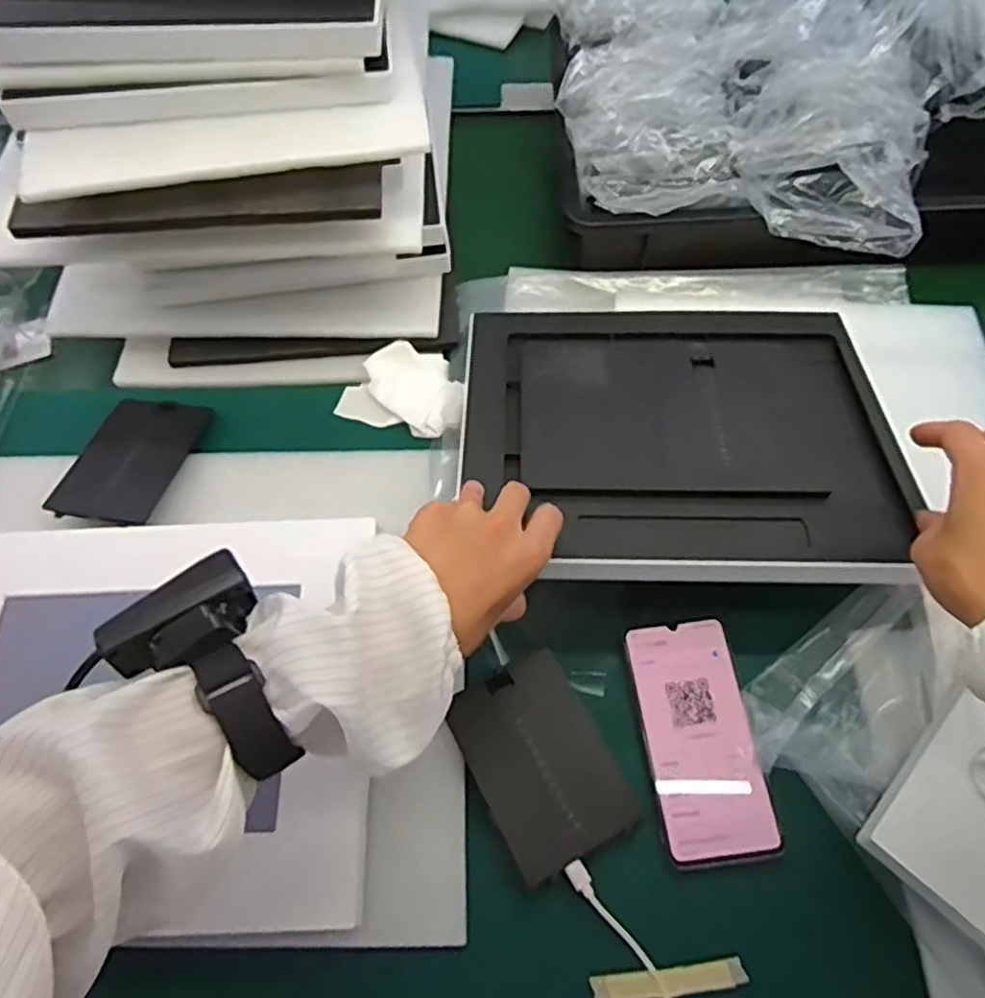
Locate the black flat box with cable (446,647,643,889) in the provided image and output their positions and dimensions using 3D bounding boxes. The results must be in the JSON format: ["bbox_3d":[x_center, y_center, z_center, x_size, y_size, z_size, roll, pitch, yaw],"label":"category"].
[{"bbox_3d":[0.030,0.163,0.443,0.082,0.018,0.116,-26,64,-12],"label":"black flat box with cable"}]

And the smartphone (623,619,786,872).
[{"bbox_3d":[0.130,0.149,0.450,0.067,0.016,0.145,-7,62,-2],"label":"smartphone"}]

